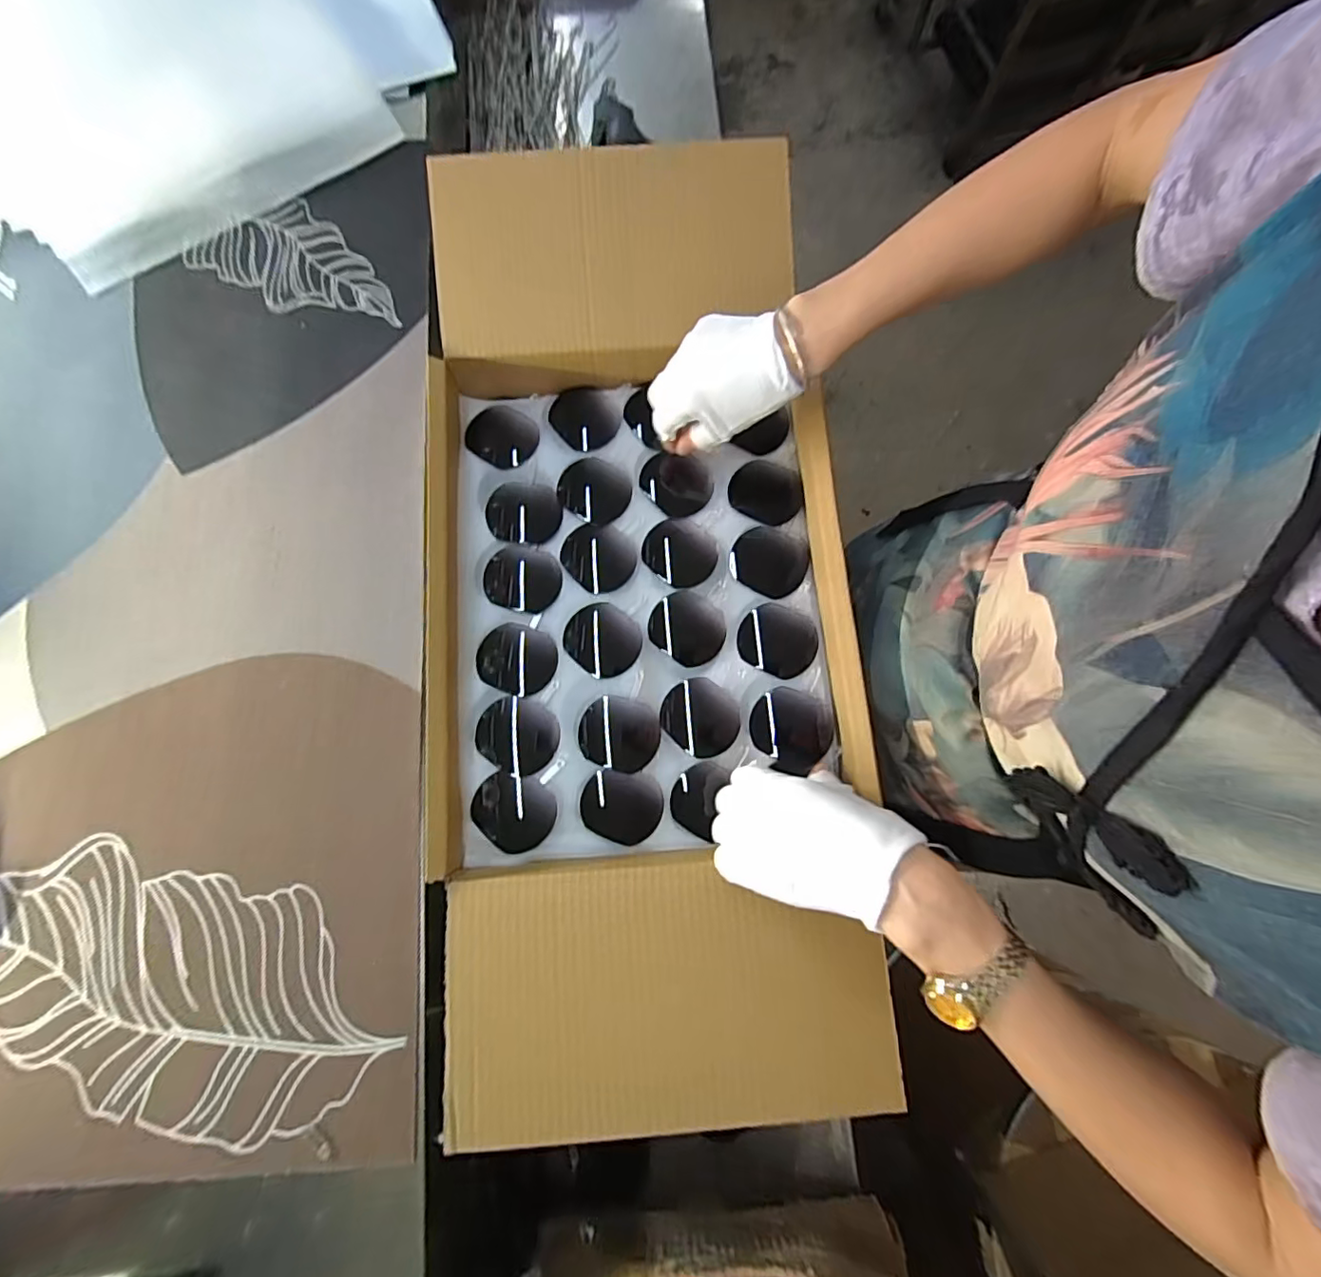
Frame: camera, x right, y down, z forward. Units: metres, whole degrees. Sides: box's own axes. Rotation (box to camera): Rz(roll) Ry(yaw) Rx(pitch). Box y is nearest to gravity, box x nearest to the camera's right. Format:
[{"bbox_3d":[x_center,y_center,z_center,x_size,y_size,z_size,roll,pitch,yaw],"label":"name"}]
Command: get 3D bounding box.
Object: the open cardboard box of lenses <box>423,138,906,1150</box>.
[{"bbox_3d":[-0.015,-0.031,0.473,0.316,0.140,0.715,-5,81,-1],"label":"open cardboard box of lenses"}]

